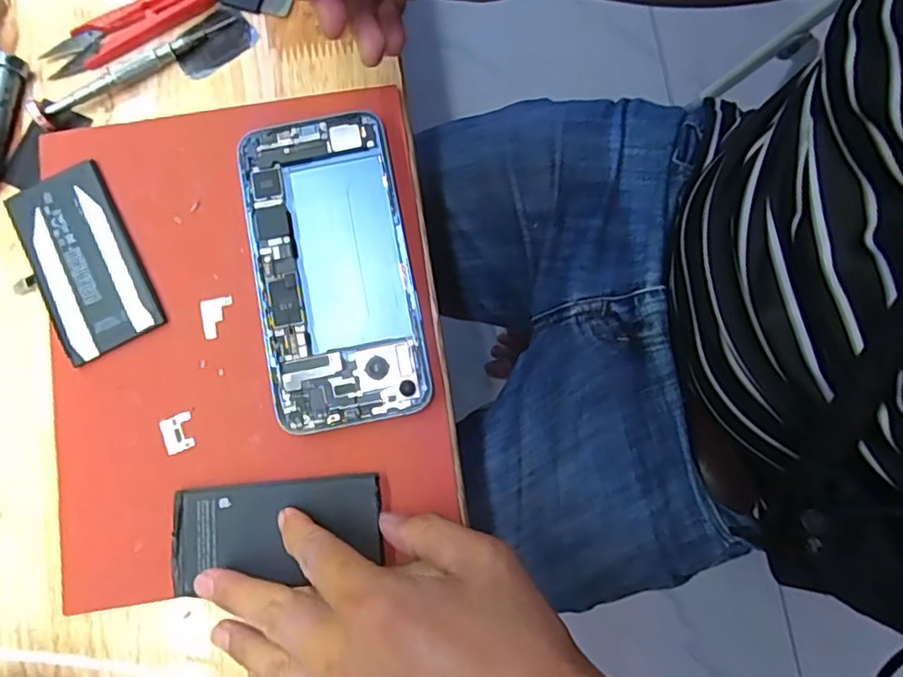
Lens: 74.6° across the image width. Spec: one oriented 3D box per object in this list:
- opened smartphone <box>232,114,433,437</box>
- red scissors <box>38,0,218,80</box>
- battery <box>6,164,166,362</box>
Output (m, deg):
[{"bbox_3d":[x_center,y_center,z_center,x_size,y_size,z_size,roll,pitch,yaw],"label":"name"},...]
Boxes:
[{"bbox_3d":[-0.060,-0.035,0.302,0.077,0.012,0.157,-11,80,-3],"label":"opened smartphone"},{"bbox_3d":[-0.181,-0.175,0.332,0.100,0.009,0.025,-24,81,-6],"label":"red scissors"},{"bbox_3d":[-0.193,-0.038,0.305,0.058,0.004,0.098,-26,81,-6],"label":"battery"}]

